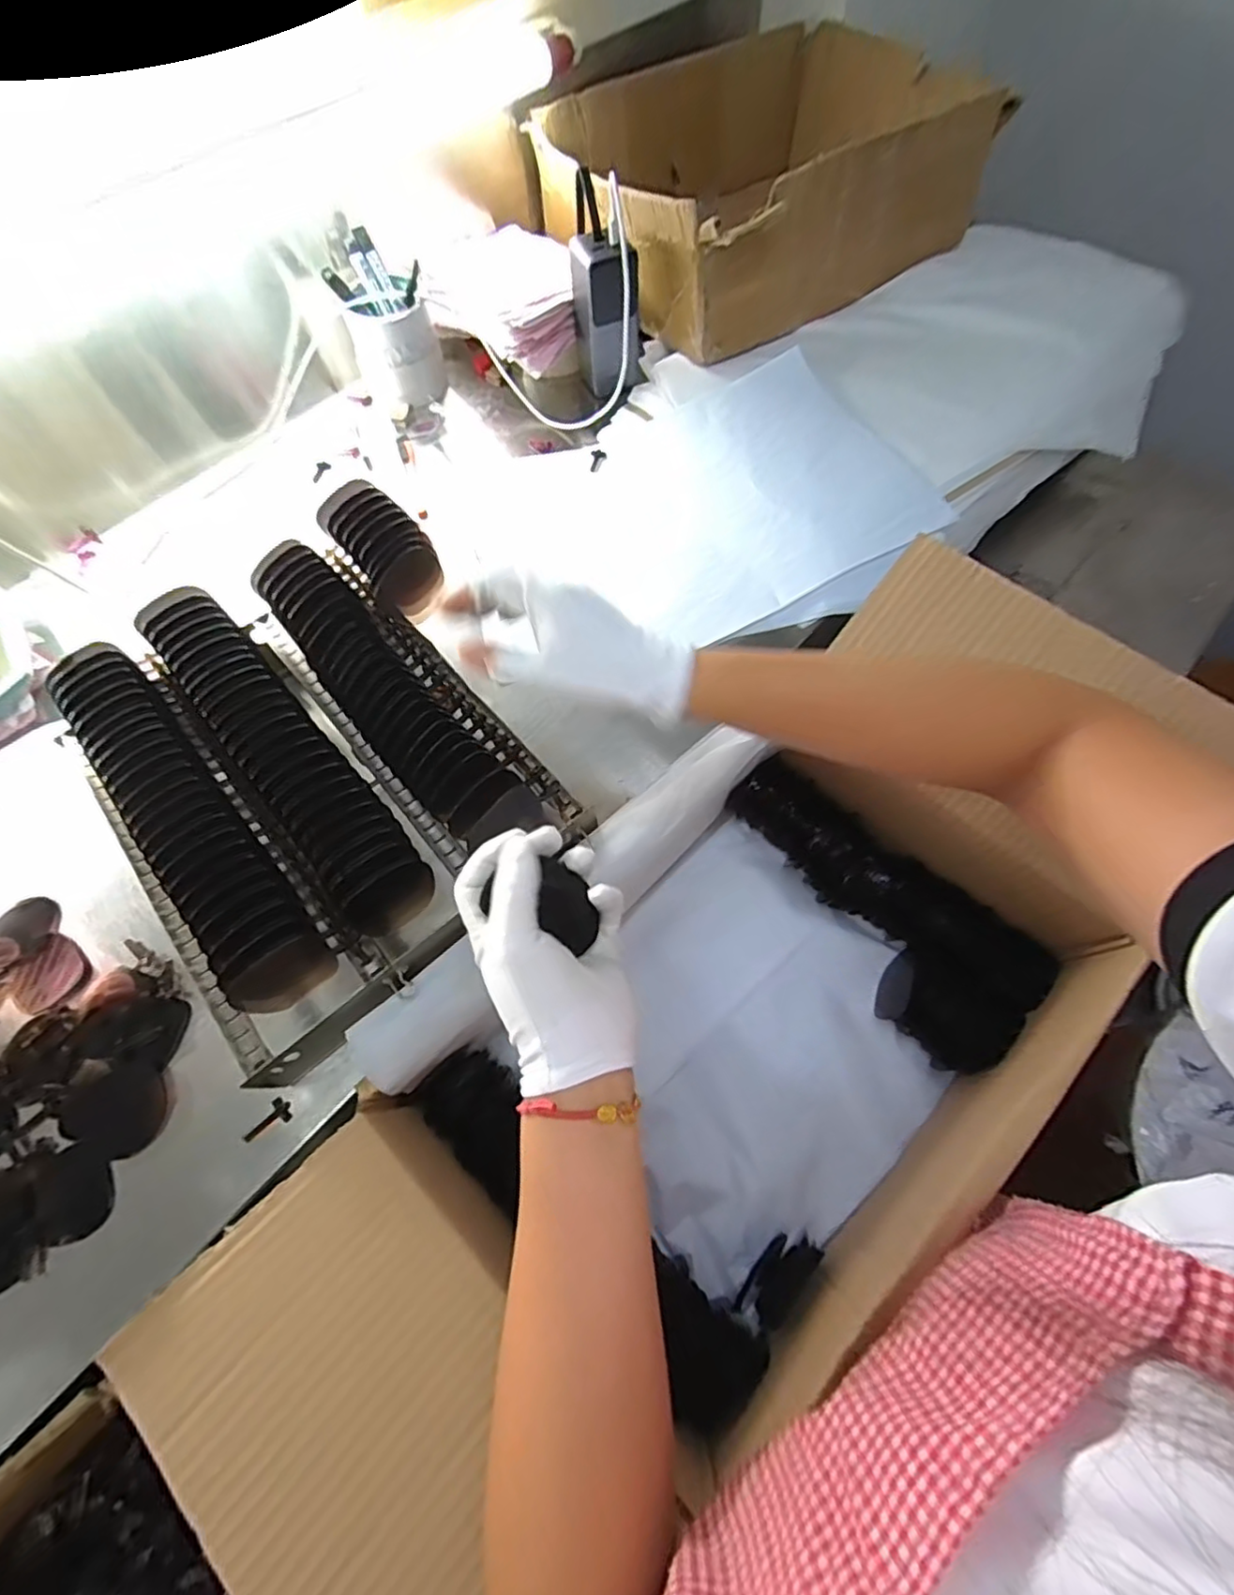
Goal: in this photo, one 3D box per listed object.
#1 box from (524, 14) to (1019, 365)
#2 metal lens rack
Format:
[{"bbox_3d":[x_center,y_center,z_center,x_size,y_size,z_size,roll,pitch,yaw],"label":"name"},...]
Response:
[{"bbox_3d":[0.159,-0.717,0.725,0.496,0.142,0.347,-34,68,-15],"label":"box"},{"bbox_3d":[-0.197,-0.032,0.424,0.251,0.079,0.314,-33,68,-14],"label":"metal lens rack"}]

